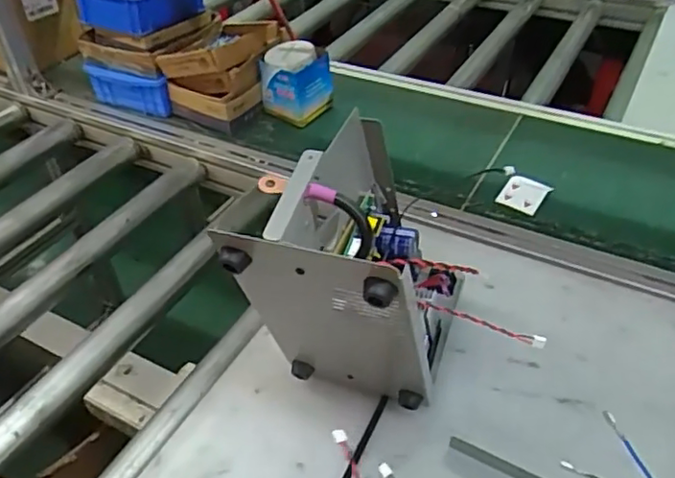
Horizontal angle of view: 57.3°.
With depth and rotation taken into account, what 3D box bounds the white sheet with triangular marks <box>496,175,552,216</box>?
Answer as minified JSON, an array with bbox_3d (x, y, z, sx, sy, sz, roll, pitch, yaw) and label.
[{"bbox_3d":[0.269,-0.067,0.896,0.057,0.016,0.061,23,48,27],"label":"white sheet with triangular marks"}]

